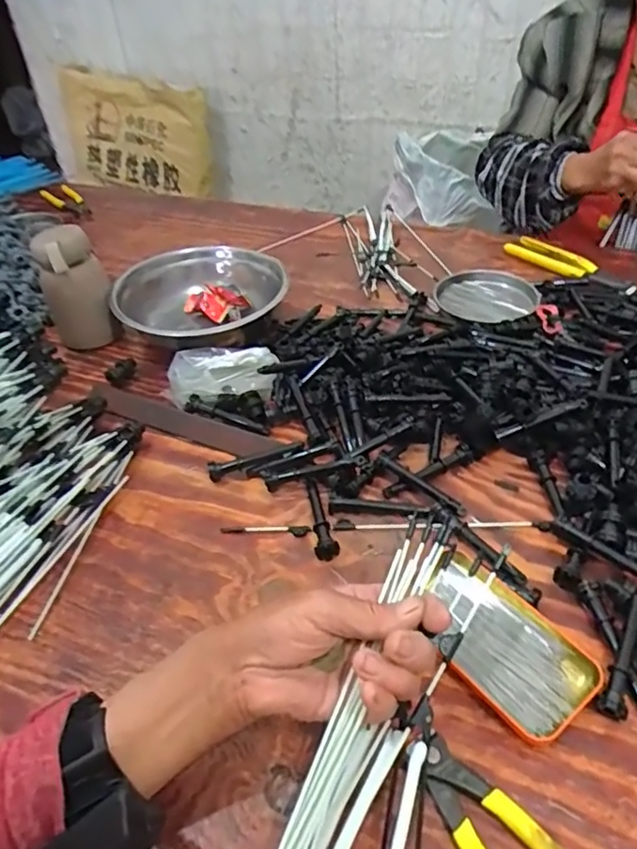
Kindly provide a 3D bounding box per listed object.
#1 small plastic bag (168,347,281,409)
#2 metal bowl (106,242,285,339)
[{"bbox_3d":[-0.111,-0.053,0.654,0.129,0.036,0.078,0,42,5],"label":"small plastic bag"},{"bbox_3d":[-0.151,-0.158,0.770,0.207,0.073,0.220,-6,42,-3],"label":"metal bowl"}]

